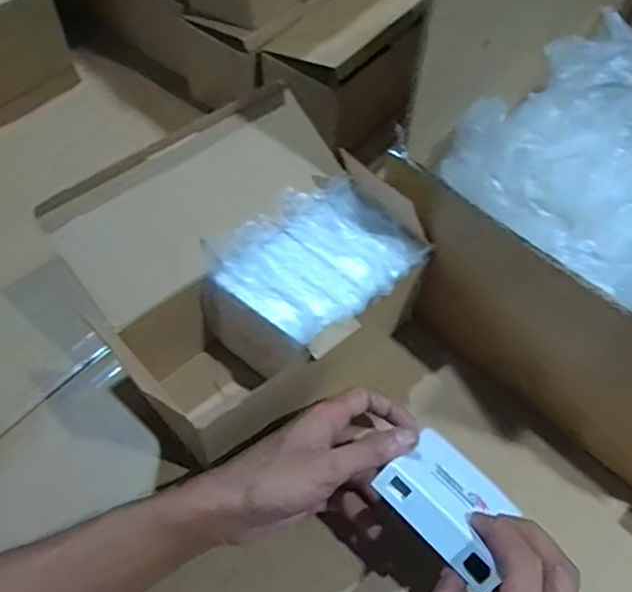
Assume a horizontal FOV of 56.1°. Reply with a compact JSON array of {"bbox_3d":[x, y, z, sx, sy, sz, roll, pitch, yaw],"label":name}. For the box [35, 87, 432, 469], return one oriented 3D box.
[{"bbox_3d":[-0.043,-0.007,0.444,0.213,0.144,0.191,-36,65,-22],"label":"box"}]

